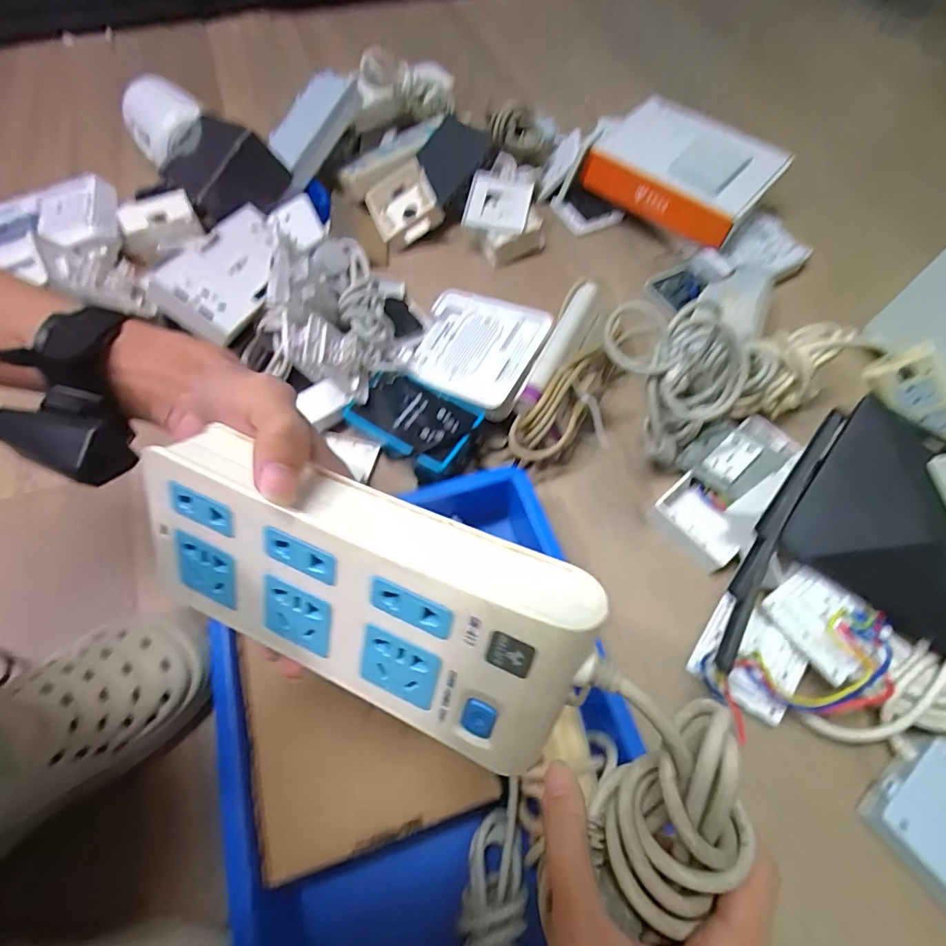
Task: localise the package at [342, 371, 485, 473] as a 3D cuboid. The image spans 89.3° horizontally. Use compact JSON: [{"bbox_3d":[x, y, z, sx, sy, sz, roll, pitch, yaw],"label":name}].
[{"bbox_3d":[-0.066,-0.060,0.527,0.131,0.029,0.084,30,66,15],"label":"package"}]

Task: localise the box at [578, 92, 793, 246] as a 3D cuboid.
[{"bbox_3d":[0.303,-0.442,0.696,0.234,0.052,0.193,37,68,17],"label":"box"}]

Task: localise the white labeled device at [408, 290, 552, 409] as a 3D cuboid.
[{"bbox_3d":[0.002,-0.145,0.558,0.163,0.024,0.135,24,76,31],"label":"white labeled device"}]

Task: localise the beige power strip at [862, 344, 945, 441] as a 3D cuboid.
[{"bbox_3d":[0.482,-0.079,0.507,0.124,0.056,0.030,40,67,-7],"label":"beige power strip"}]

